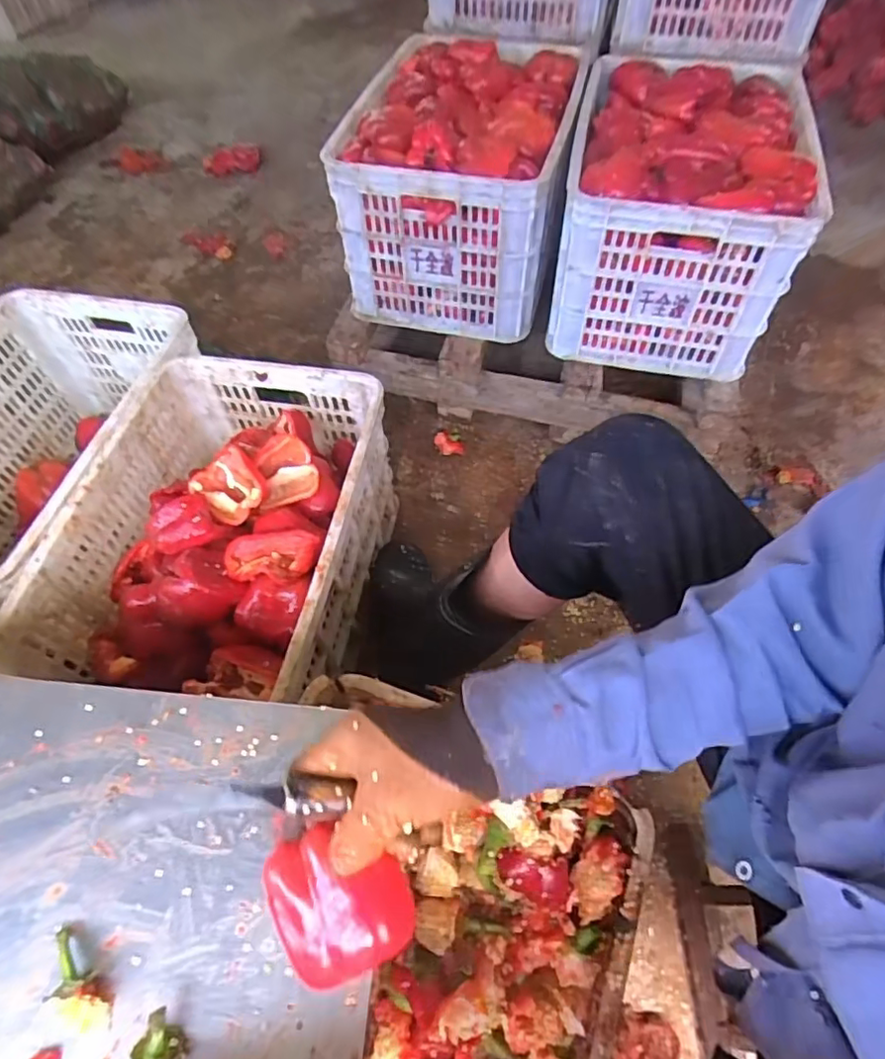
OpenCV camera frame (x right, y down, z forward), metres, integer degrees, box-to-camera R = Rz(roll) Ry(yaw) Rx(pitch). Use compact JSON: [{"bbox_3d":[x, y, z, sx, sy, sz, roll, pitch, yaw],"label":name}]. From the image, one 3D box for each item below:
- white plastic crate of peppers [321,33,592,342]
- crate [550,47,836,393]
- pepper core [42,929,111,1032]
[{"bbox_3d":[0.051,-0.685,1.126,0.368,0.293,0.563,10,58,8],"label":"white plastic crate of peppers"},{"bbox_3d":[0.407,-0.577,1.047,0.342,0.296,0.532,11,58,9],"label":"crate"},{"bbox_3d":[-0.248,0.302,0.392,0.069,0.024,0.022,37,65,23],"label":"pepper core"}]

